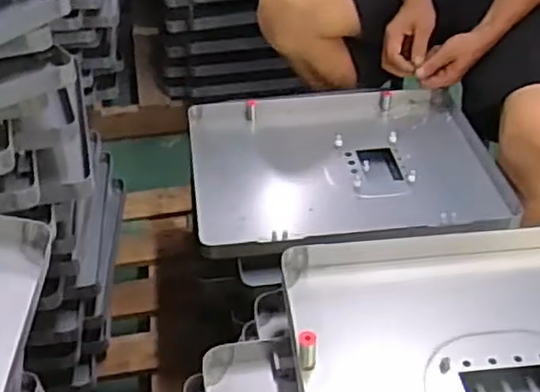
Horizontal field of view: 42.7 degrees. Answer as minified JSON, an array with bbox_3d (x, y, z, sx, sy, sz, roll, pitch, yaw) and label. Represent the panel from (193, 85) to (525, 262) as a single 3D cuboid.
[{"bbox_3d":[0.115,-0.058,1.096,0.467,0.024,0.391,-7,42,-6],"label":"panel"}]

